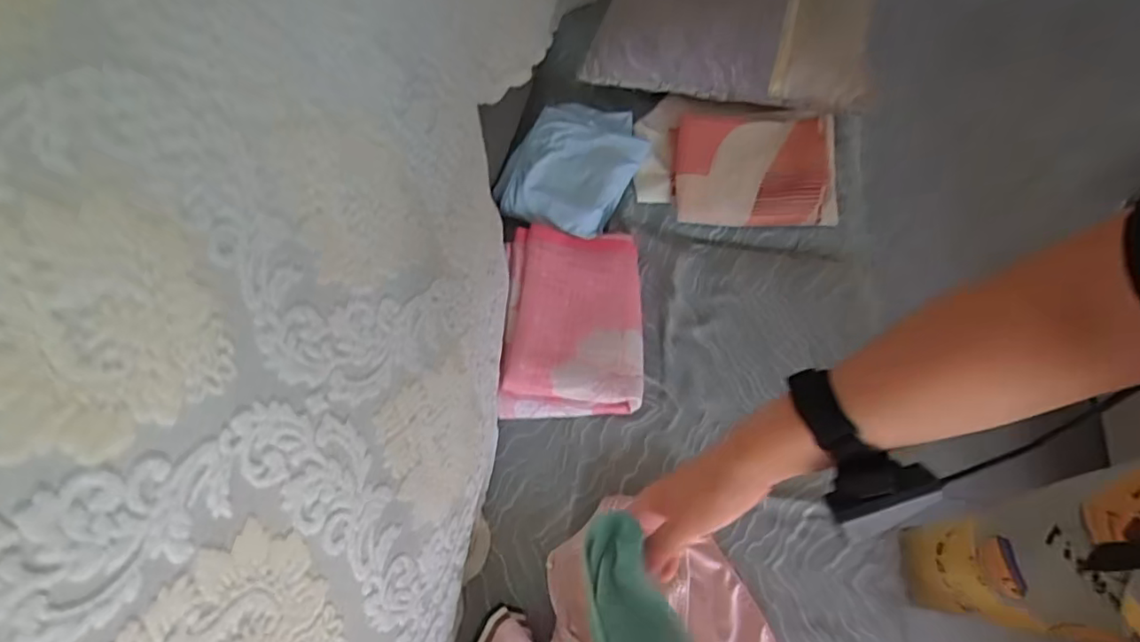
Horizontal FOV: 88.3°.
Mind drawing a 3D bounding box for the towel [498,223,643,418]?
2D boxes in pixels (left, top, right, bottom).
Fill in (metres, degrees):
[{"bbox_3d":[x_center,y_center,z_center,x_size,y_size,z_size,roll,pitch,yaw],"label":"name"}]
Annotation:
[{"bbox_3d":[0.004,-0.007,0.831,0.186,0.038,0.279,1,68,1],"label":"towel"}]

